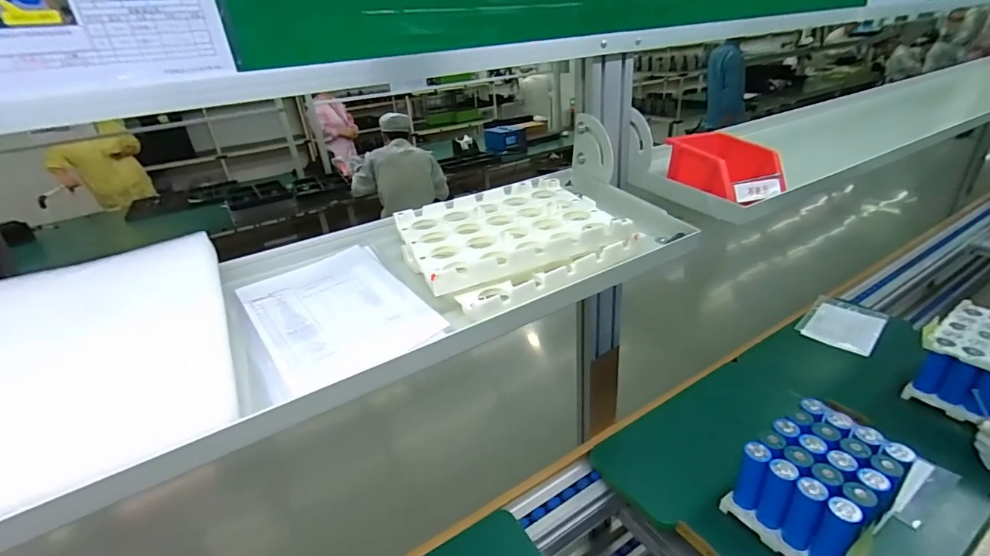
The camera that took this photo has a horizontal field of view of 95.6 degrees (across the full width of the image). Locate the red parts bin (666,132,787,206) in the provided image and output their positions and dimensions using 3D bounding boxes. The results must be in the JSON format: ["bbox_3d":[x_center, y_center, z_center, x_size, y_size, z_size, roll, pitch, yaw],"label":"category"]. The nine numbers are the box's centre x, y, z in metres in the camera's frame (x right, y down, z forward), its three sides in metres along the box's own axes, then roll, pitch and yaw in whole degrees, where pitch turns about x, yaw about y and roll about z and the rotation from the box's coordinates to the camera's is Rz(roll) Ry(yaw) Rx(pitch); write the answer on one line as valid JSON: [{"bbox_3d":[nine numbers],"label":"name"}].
[{"bbox_3d":[0.341,-0.169,0.672,0.106,0.067,0.151,-14,29,-15],"label":"red parts bin"}]

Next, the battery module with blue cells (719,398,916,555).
[{"bbox_3d":[0.537,0.352,0.751,0.215,0.161,0.174,-20,31,-25],"label":"battery module with blue cells"}]

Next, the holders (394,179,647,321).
[{"bbox_3d":[0.019,-0.051,0.533,0.245,0.049,0.207,-19,30,-24],"label":"holders"}]

